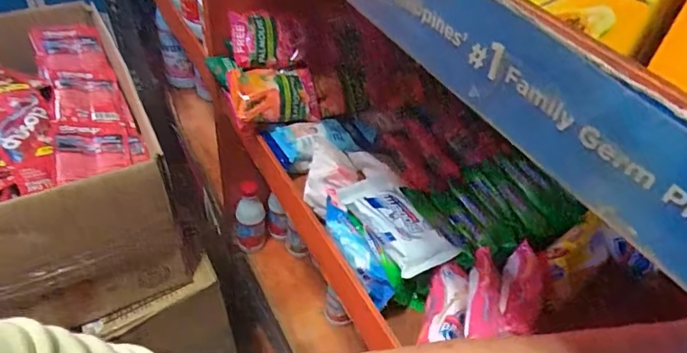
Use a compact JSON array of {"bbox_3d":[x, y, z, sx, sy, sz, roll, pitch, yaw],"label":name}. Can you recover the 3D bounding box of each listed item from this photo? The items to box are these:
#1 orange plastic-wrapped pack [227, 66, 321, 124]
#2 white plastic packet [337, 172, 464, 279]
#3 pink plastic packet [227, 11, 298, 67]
[{"bbox_3d":[-0.071,-0.088,0.520,0.096,0.055,0.050,-19,49,-25],"label":"orange plastic-wrapped pack"},{"bbox_3d":[0.046,0.038,0.422,0.055,0.016,0.106,-22,50,-27],"label":"white plastic packet"},{"bbox_3d":[-0.086,-0.148,0.519,0.067,0.046,0.037,-6,45,-13],"label":"pink plastic packet"}]

